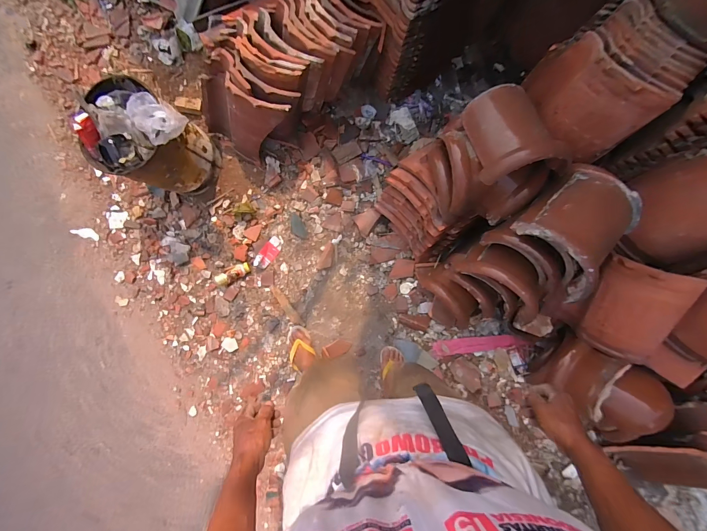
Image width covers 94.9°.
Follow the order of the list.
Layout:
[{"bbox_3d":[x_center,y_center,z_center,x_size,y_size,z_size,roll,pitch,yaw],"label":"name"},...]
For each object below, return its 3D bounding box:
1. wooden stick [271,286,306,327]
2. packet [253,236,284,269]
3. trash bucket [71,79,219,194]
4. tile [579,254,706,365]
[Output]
[{"bbox_3d":[-0.263,0.164,1.279,0.038,0.009,0.196,-38,86,-6],"label":"wooden stick"},{"bbox_3d":[-0.331,-0.053,1.278,0.059,0.016,0.143,35,83,2],"label":"packet"},{"bbox_3d":[-0.640,-0.382,1.065,0.244,0.402,0.251,0,83,-2],"label":"trash bucket"},{"bbox_3d":[0.809,0.132,0.942,0.083,0.196,0.311,-25,130,-34],"label":"tile"}]

